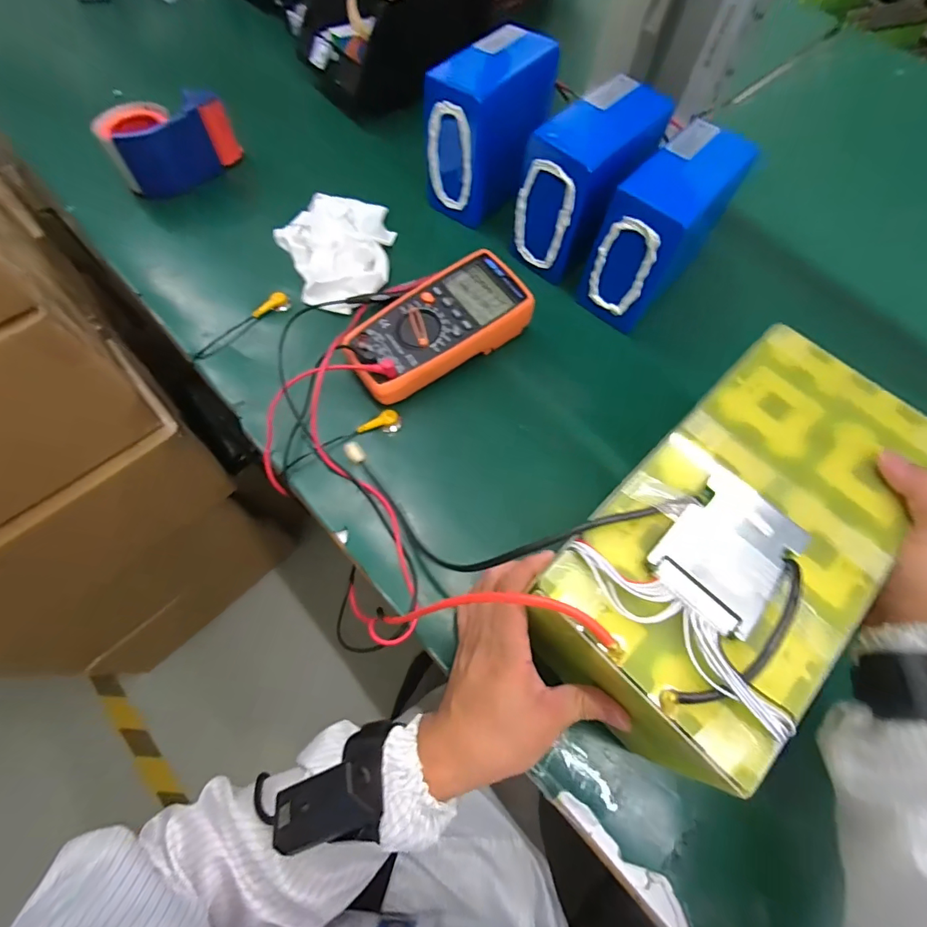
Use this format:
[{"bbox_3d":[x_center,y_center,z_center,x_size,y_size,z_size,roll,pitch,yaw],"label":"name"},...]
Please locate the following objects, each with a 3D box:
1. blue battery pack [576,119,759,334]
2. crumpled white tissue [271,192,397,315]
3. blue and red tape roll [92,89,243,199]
[{"bbox_3d":[0.206,-0.241,0.484,0.074,0.136,0.149,42,71,15],"label":"blue battery pack"},{"bbox_3d":[-0.136,-0.247,0.534,0.126,0.030,0.150,-22,69,-11],"label":"crumpled white tissue"},{"bbox_3d":[-0.370,-0.410,0.584,0.146,0.078,0.086,-34,72,-15],"label":"blue and red tape roll"}]

